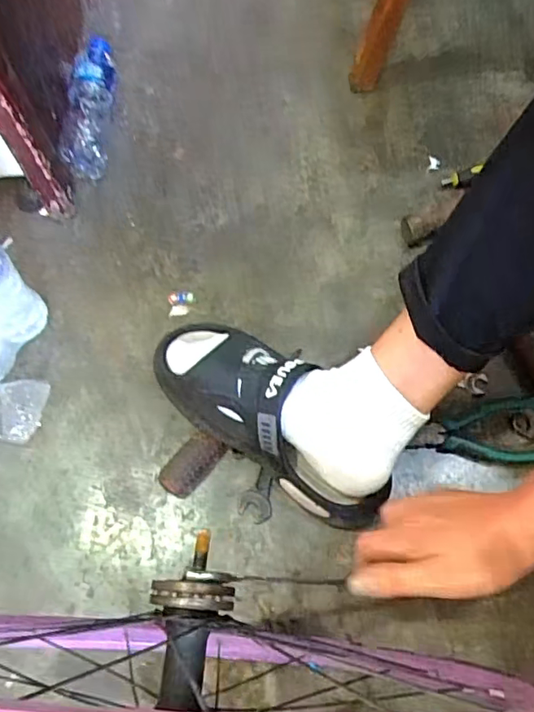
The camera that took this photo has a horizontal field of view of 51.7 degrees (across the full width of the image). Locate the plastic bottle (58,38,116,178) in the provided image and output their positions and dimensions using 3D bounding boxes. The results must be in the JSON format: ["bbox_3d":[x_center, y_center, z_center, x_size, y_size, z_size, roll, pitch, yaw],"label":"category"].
[{"bbox_3d":[-0.241,-0.350,0.752,0.059,0.065,0.217,-1,67,1],"label":"plastic bottle"}]

